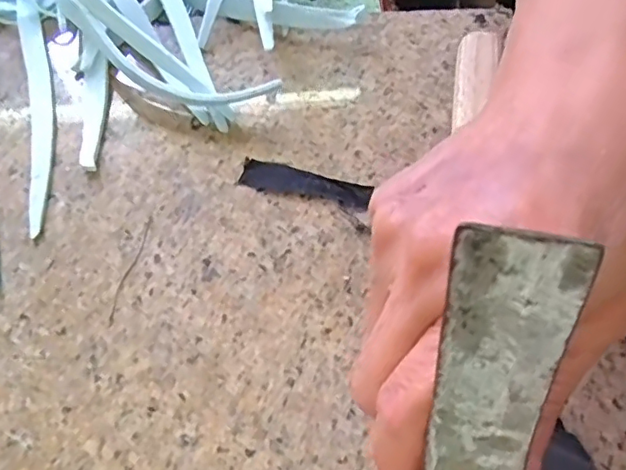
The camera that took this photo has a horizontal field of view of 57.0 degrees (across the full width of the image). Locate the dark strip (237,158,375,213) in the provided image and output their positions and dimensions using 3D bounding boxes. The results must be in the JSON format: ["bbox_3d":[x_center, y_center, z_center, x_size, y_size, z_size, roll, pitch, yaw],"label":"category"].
[{"bbox_3d":[-0.004,-0.025,0.273,0.061,0.004,0.017,13,63,5],"label":"dark strip"}]

